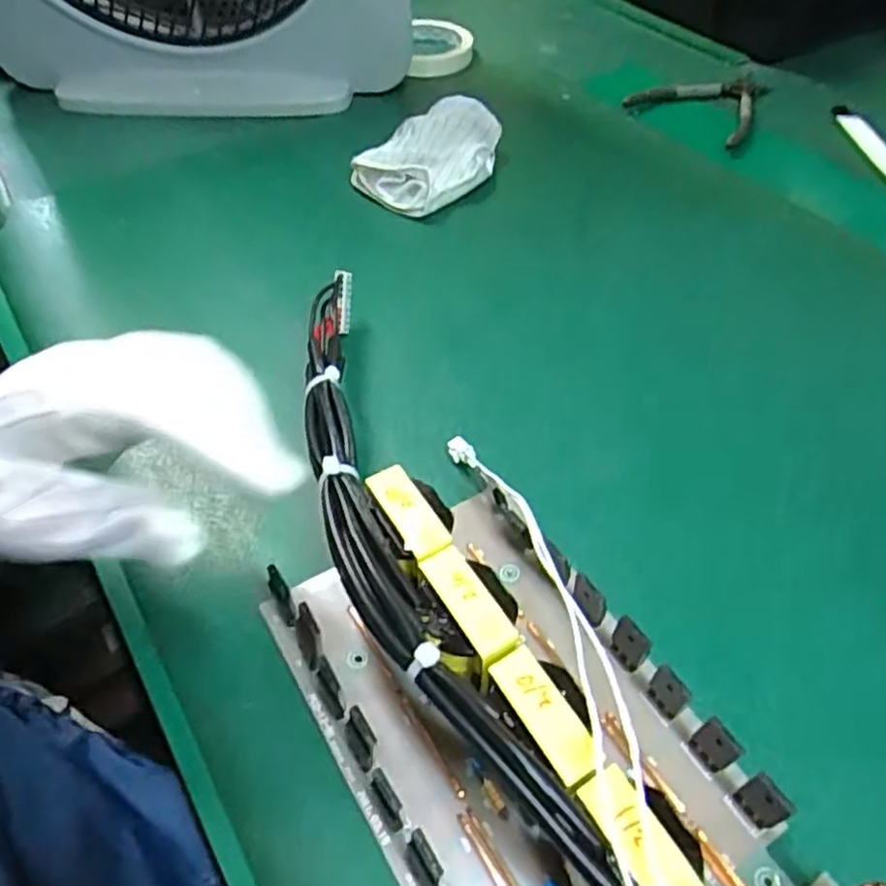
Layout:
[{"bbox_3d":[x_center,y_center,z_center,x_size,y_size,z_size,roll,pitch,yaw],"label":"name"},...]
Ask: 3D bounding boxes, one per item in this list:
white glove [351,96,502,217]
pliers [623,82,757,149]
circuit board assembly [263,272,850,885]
[{"bbox_3d":[-0.007,-0.221,0.545,0.082,0.035,0.115,26,55,21],"label":"white glove"},{"bbox_3d":[0.235,-0.306,0.637,0.110,0.009,0.113,34,58,25],"label":"pliers"},{"bbox_3d":[0.042,0.112,0.245,0.130,0.062,0.277,-26,55,-20],"label":"circuit board assembly"}]

